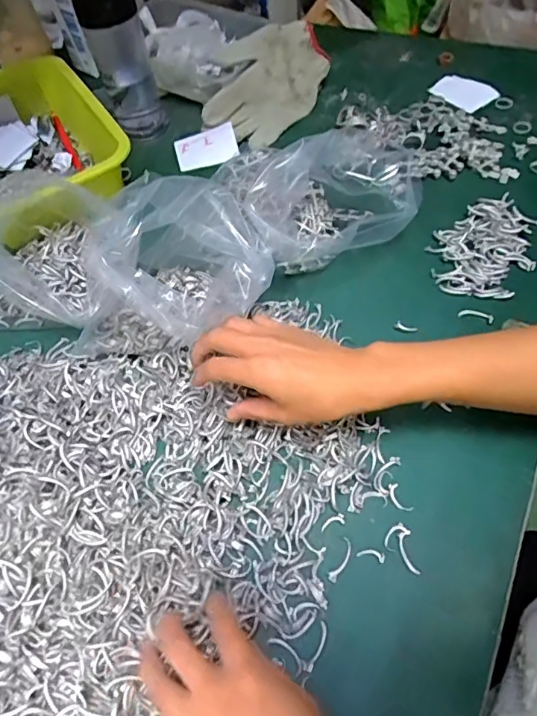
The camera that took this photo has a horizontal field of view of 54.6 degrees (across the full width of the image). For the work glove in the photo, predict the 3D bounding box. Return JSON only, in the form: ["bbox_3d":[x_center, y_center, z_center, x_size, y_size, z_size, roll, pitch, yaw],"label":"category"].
[{"bbox_3d":[-0.008,-0.354,0.662,0.129,0.066,0.174,38,68,24],"label":"work glove"}]

